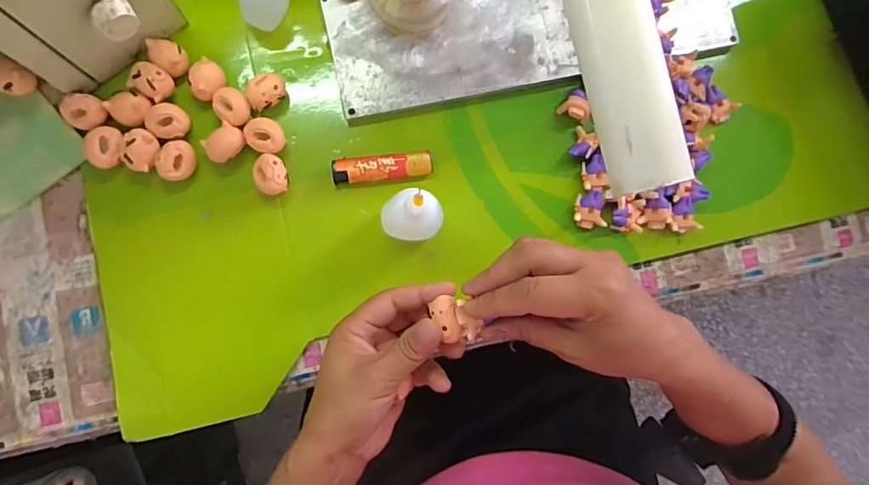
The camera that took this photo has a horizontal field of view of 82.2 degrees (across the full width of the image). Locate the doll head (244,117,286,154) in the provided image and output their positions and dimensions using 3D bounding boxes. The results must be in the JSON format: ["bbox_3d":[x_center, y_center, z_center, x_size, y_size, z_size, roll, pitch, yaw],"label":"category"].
[{"bbox_3d":[-0.133,-0.084,0.395,0.027,0.020,0.030,-31,89,-7],"label":"doll head"}]

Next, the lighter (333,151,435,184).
[{"bbox_3d":[-0.042,-0.061,0.407,0.080,0.010,0.020,-7,86,-6],"label":"lighter"}]

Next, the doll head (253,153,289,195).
[{"bbox_3d":[-0.128,-0.052,0.391,0.024,0.024,0.031,-14,87,-6],"label":"doll head"}]

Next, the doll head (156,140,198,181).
[{"bbox_3d":[-0.199,-0.062,0.385,0.026,0.021,0.027,-11,86,-6],"label":"doll head"}]

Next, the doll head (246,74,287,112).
[{"bbox_3d":[-0.134,-0.120,0.400,0.031,0.022,0.022,-29,88,-7],"label":"doll head"}]

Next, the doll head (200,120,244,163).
[{"bbox_3d":[-0.164,-0.077,0.391,0.030,0.019,0.022,-40,90,-7],"label":"doll head"}]

